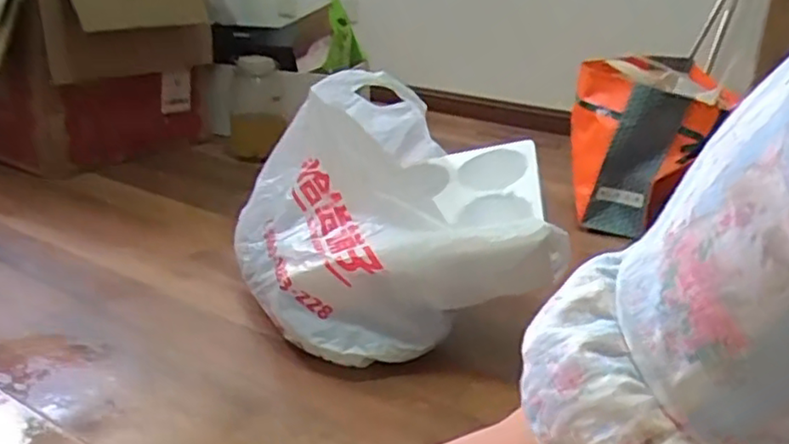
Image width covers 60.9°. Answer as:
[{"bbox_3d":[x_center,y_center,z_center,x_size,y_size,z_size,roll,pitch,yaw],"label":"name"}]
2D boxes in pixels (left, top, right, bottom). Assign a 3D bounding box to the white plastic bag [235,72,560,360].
[{"bbox_3d":[-0.010,-0.012,0.999,0.443,0.333,0.318,-3,26,-10],"label":"white plastic bag"}]

